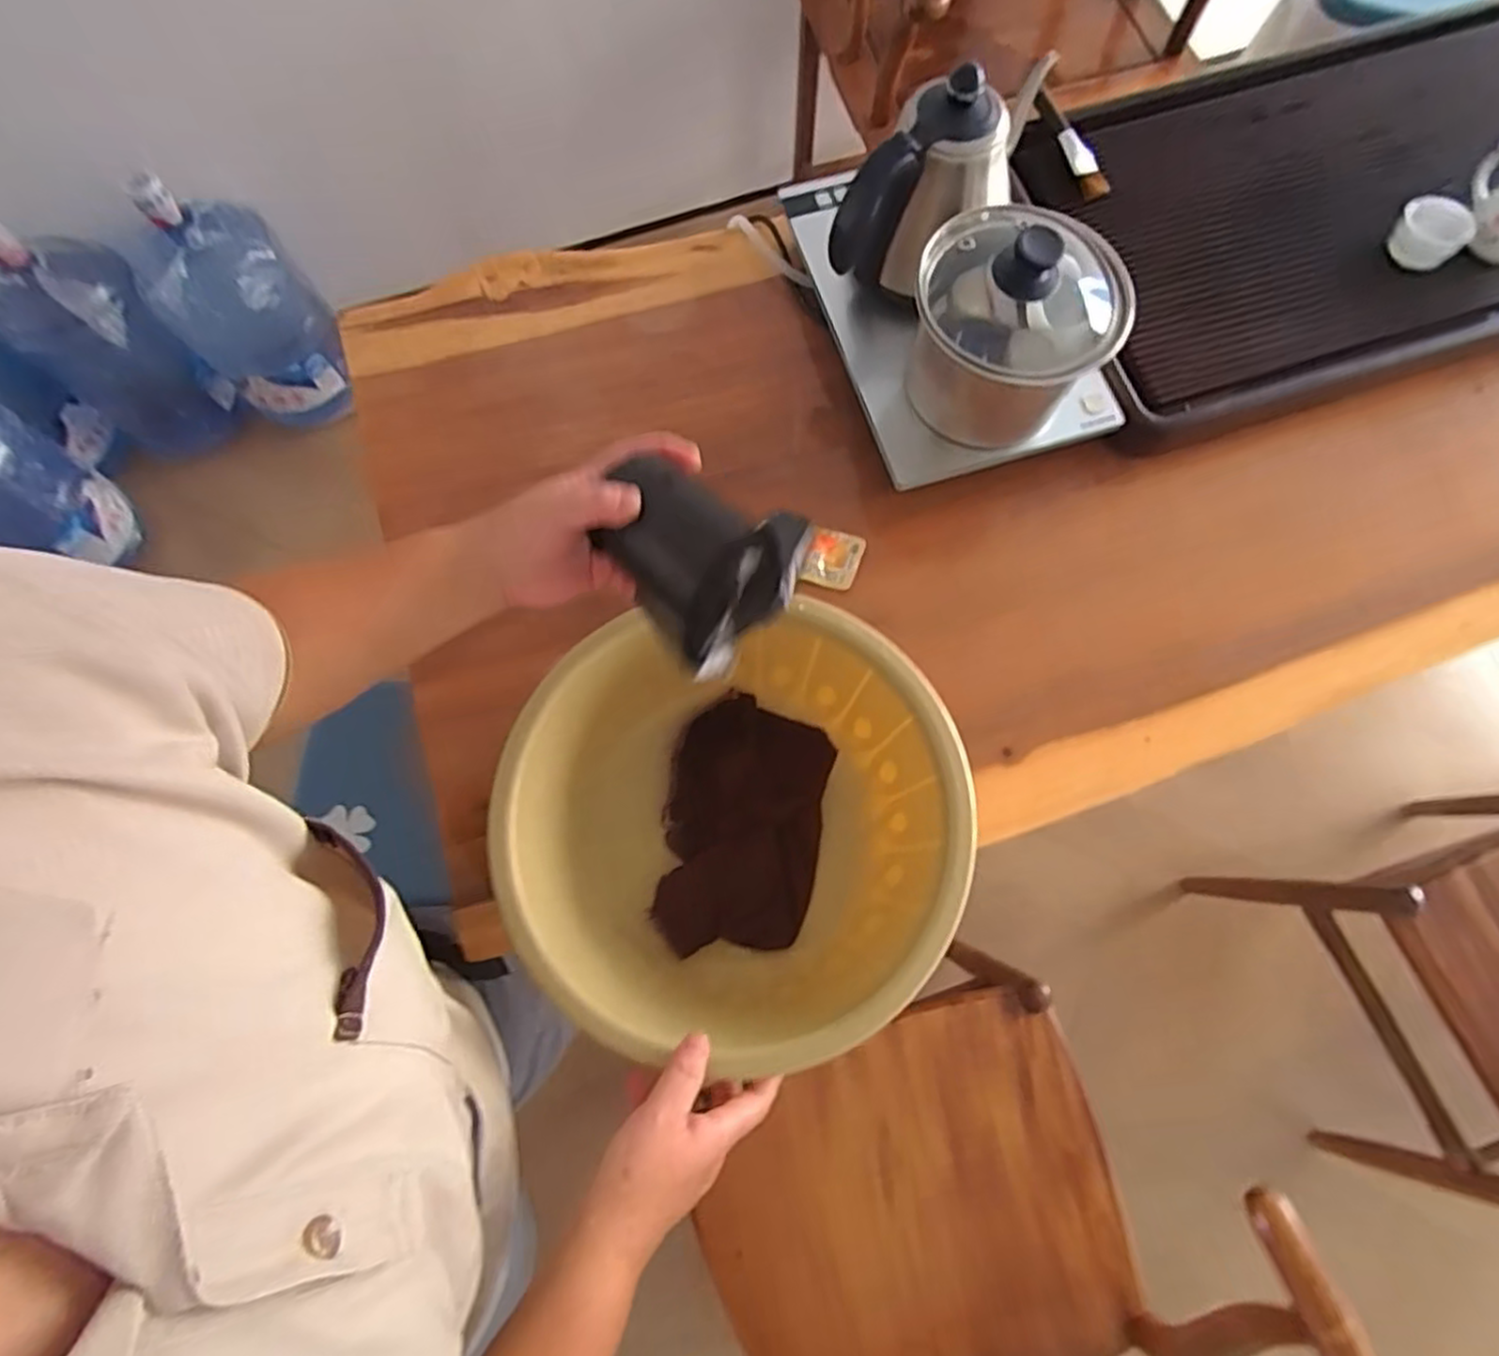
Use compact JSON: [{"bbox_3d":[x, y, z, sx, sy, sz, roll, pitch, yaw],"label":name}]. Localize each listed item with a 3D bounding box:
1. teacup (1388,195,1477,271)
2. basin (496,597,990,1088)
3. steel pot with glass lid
[{"bbox_3d":[0.674,-0.441,0.730,0.058,0.046,0.066,-42,77,-10],"label":"teacup"},{"bbox_3d":[-0.011,0.116,0.567,0.315,0.137,0.306,0,72,0],"label":"basin"},{"bbox_3d":[0.222,-0.302,0.627,0.165,0.159,0.151,0,73,1],"label":"steel pot with glass lid"}]

